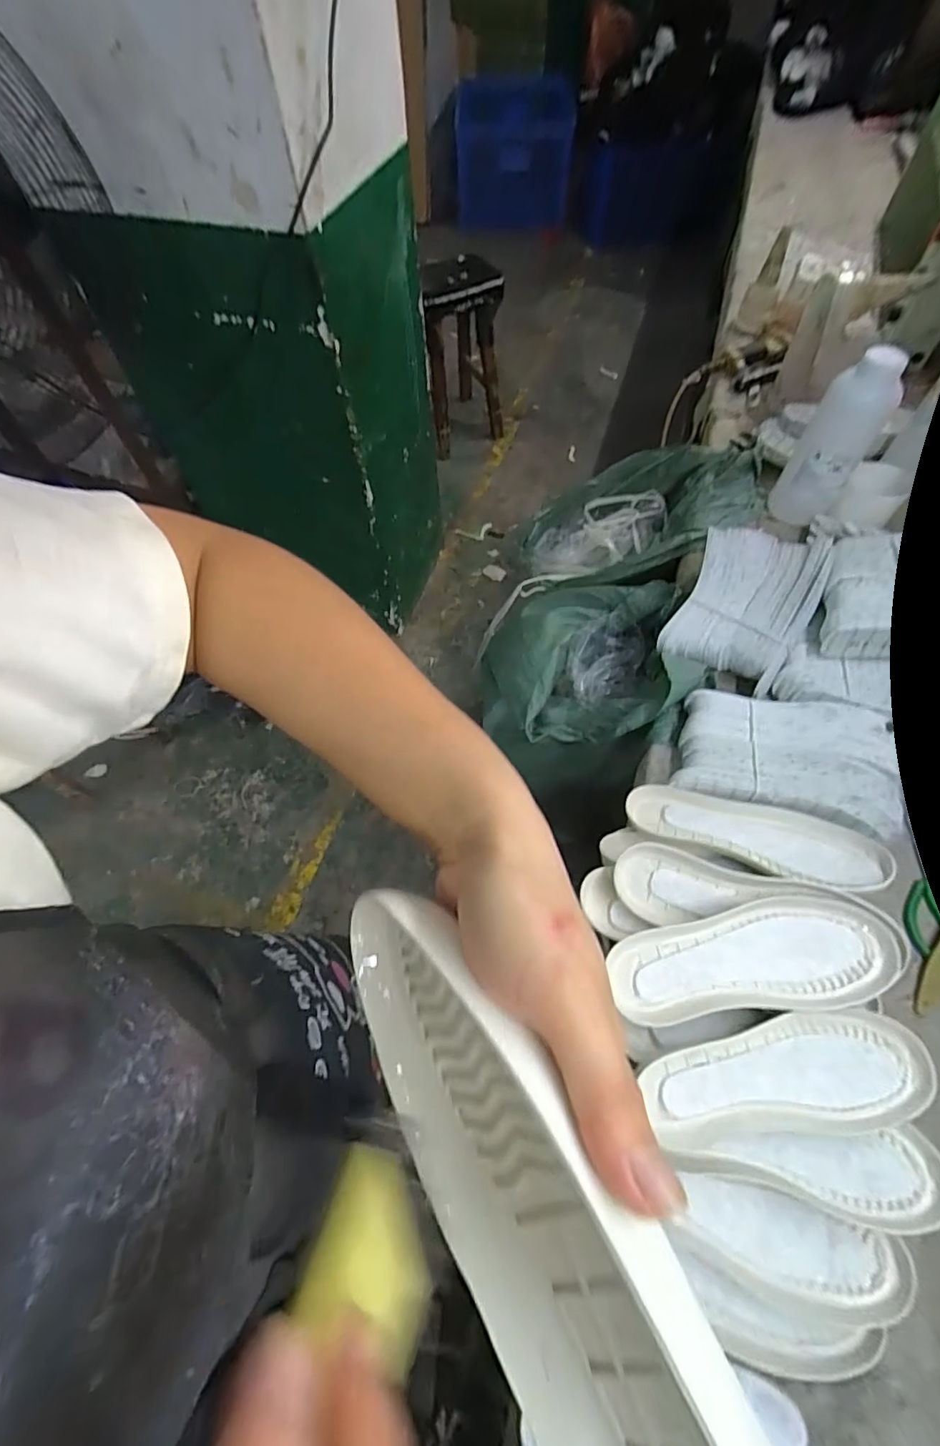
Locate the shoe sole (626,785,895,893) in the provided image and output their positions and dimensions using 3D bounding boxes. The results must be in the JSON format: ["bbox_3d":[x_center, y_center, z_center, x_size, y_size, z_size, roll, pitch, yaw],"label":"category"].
[{"bbox_3d":[0.308,0.122,0.598,0.259,0.043,0.087,12,61,25],"label":"shoe sole"}]

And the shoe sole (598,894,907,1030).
[{"bbox_3d":[0.262,0.222,0.507,0.251,0.030,0.092,-6,61,-1],"label":"shoe sole"}]

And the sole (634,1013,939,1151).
[{"bbox_3d":[0.277,0.314,0.477,0.244,0.036,0.087,-6,61,-1],"label":"sole"}]

